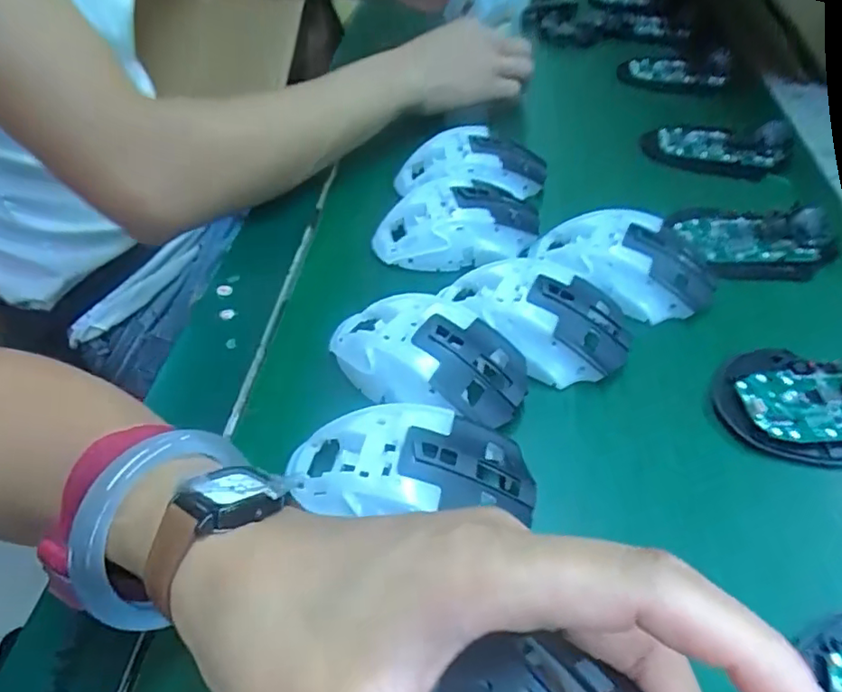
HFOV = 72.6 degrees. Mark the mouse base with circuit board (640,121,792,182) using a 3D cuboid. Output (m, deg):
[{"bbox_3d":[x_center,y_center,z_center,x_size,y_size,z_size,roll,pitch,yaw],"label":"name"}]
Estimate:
[{"bbox_3d":[0.248,-0.170,0.484,0.112,0.028,0.049,13,50,12],"label":"mouse base with circuit board"}]

